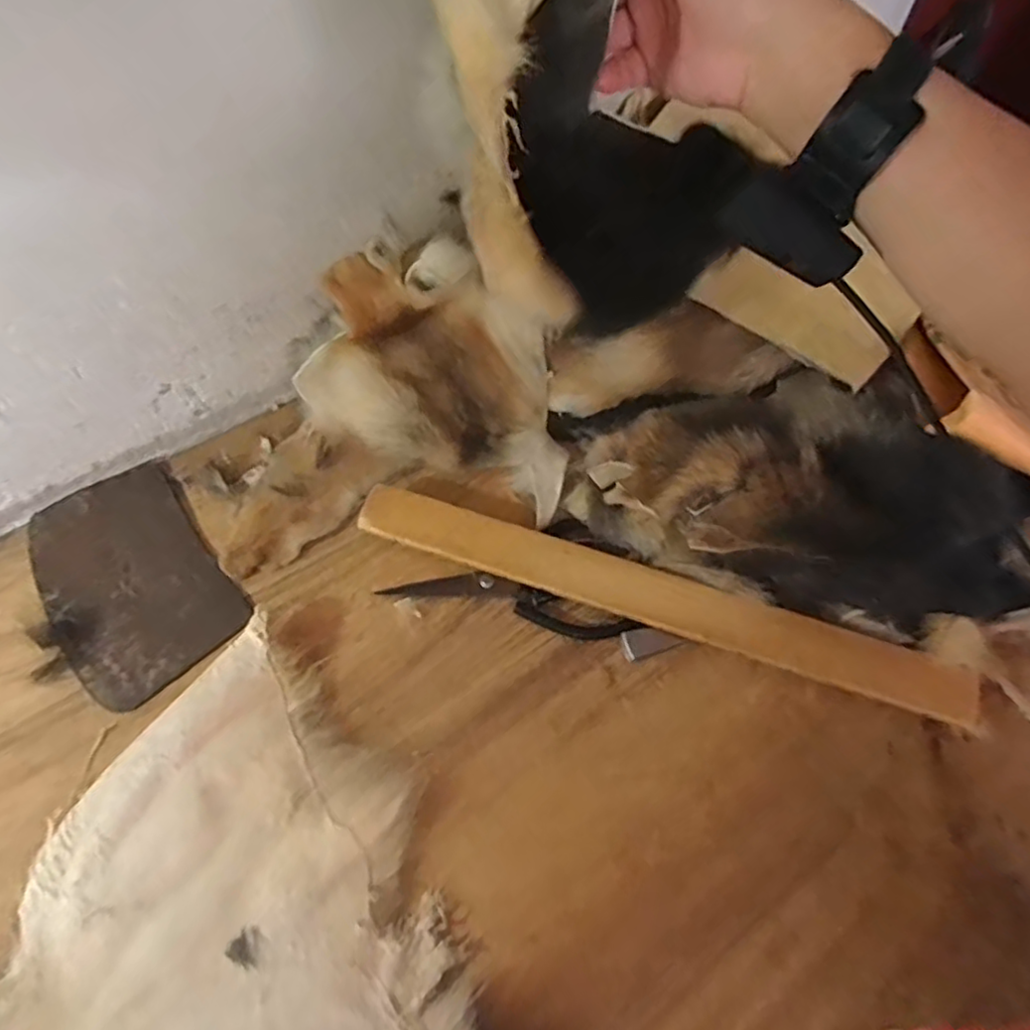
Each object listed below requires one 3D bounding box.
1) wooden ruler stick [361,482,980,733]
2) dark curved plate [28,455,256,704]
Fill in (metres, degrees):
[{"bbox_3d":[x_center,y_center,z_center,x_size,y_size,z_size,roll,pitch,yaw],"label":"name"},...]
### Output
[{"bbox_3d":[0.107,0.065,0.520,0.492,0.010,0.042,17,82,9],"label":"wooden ruler stick"},{"bbox_3d":[-0.324,0.050,0.550,0.131,0.009,0.209,-32,63,-20],"label":"dark curved plate"}]

